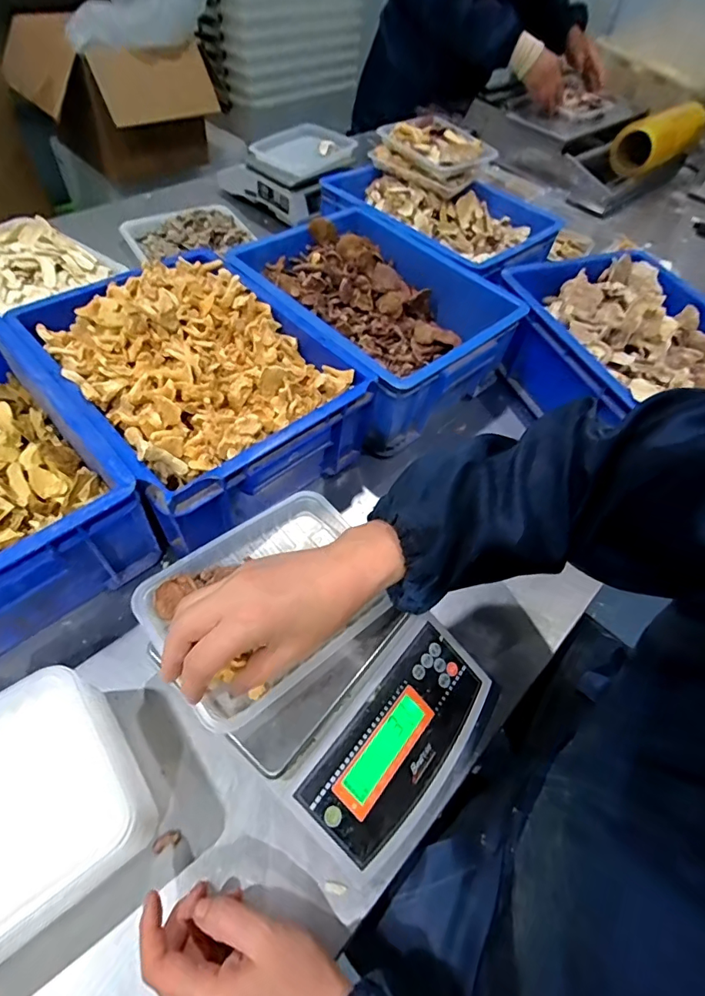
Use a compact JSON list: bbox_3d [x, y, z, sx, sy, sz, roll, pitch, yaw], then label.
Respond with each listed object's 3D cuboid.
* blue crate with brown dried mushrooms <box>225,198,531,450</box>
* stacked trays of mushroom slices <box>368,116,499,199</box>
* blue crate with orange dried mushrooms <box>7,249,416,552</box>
[{"bbox_3d":[0.024,-0.255,0.666,0.264,0.115,0.355,-37,66,-27],"label":"blue crate with brown dried mushrooms"},{"bbox_3d":[0.147,-0.591,0.813,0.207,0.060,0.132,38,68,22],"label":"stacked trays of mushroom slices"},{"bbox_3d":[-0.167,-0.137,0.556,0.283,0.140,0.346,-35,64,-26],"label":"blue crate with orange dried mushrooms"}]

